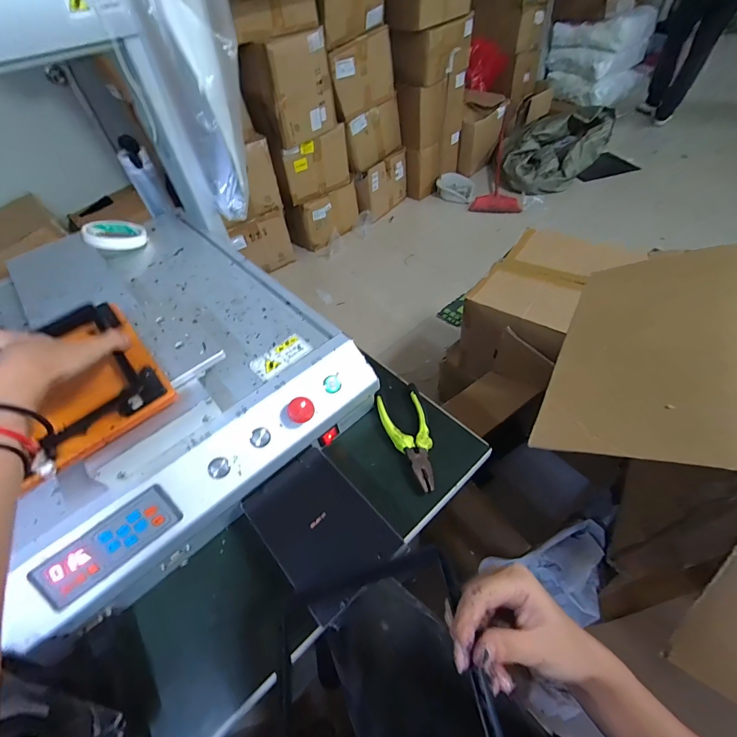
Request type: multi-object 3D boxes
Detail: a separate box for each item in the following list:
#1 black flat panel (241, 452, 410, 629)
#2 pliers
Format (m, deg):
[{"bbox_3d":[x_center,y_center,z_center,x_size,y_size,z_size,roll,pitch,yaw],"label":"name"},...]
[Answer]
[{"bbox_3d":[-0.049,0.159,0.377,0.102,0.005,0.148,-36,55,-22],"label":"black flat panel"},{"bbox_3d":[0.051,0.086,0.474,0.059,0.021,0.151,-10,50,-2],"label":"pliers"}]

